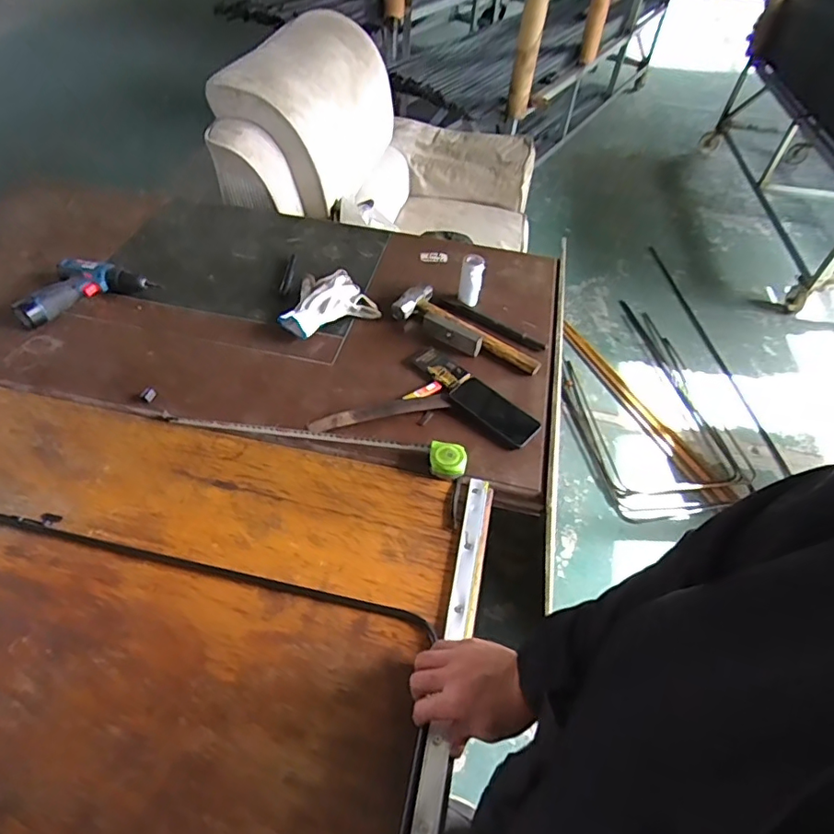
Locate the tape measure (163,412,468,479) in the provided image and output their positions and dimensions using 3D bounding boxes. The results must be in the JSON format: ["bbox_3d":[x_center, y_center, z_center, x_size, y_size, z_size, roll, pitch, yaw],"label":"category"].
[{"bbox_3d":[-0.170,0.022,0.854,0.506,0.041,0.059,11,49,6],"label":"tape measure"}]

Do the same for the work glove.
[{"bbox_3d":[-0.188,-0.228,1.075,0.188,0.051,0.139,-21,54,-21],"label":"work glove"}]

